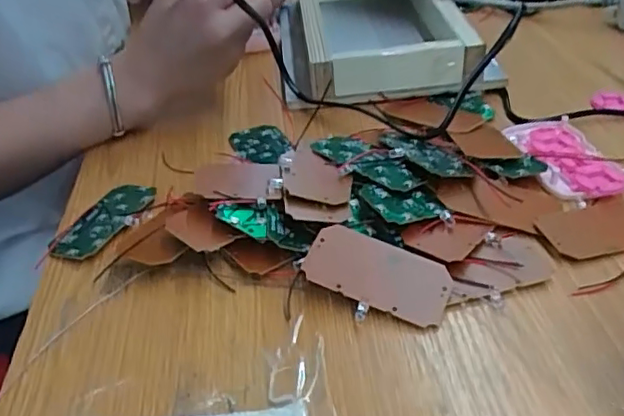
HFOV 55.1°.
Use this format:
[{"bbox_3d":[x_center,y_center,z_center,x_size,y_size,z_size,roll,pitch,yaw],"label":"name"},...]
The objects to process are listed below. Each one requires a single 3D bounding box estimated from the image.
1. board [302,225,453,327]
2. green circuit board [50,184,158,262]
[{"bbox_3d":[0.034,0.033,0.310,0.075,0.004,0.038,20,56,13],"label":"board"},{"bbox_3d":[-0.128,0.007,0.369,0.040,0.009,0.071,20,43,27],"label":"green circuit board"}]

